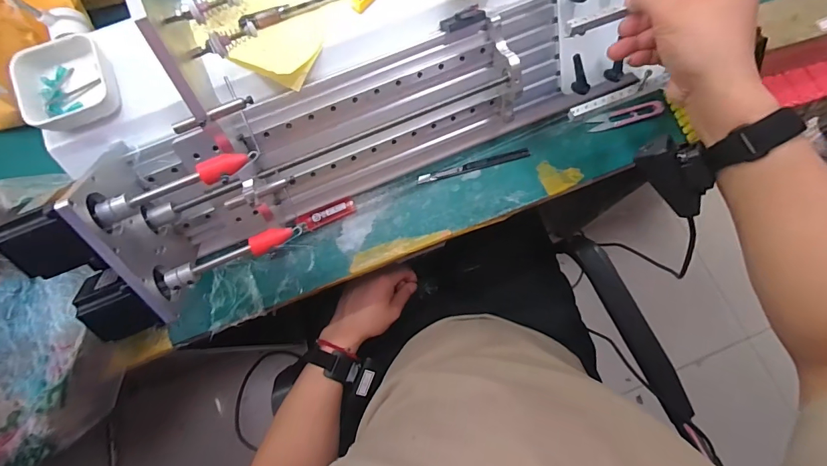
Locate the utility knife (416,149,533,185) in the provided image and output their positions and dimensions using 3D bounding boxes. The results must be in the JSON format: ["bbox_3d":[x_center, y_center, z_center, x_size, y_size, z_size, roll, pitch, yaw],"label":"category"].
[{"bbox_3d":[0.080,-0.089,0.538,0.151,0.007,0.012,-15,77,-2],"label":"utility knife"}]

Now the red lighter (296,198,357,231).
[{"bbox_3d":[-0.108,-0.024,0.516,0.071,0.012,0.028,-27,121,-7],"label":"red lighter"}]

